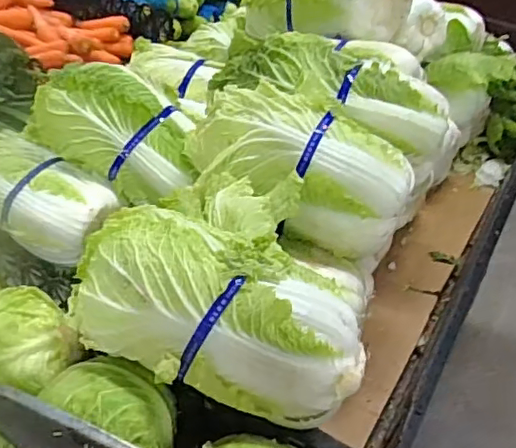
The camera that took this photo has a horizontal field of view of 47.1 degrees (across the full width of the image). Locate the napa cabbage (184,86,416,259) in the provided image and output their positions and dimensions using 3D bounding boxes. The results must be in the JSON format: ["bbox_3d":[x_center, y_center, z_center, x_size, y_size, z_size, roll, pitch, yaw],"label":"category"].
[{"bbox_3d":[0.045,-0.074,0.740,0.284,0.134,0.162,23,42,18],"label":"napa cabbage"}]

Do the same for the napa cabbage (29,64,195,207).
[{"bbox_3d":[-0.194,-0.143,0.833,0.278,0.117,0.131,25,43,20],"label":"napa cabbage"}]

